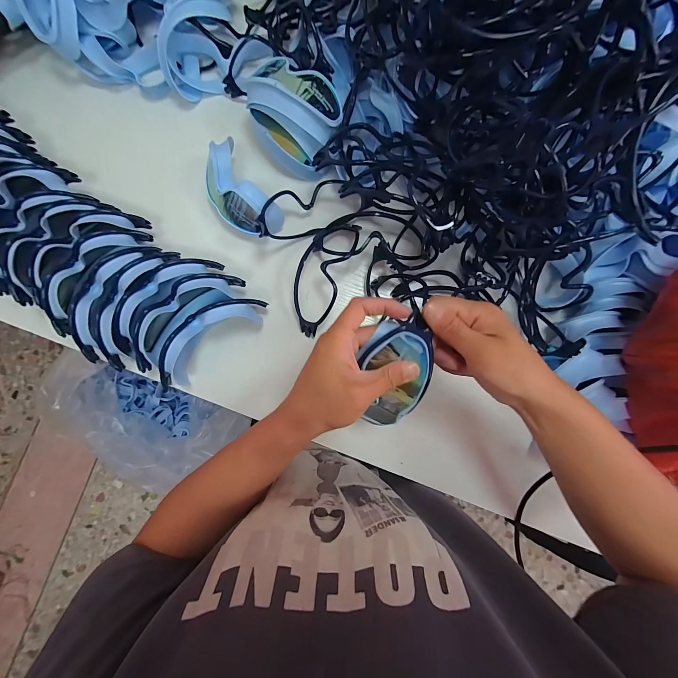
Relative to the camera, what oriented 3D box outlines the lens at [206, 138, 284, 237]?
[{"bbox_3d":[-0.122,-0.176,0.369,0.065,0.063,0.130,-39,87,-5],"label":"lens"}]

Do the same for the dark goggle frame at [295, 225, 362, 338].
[{"bbox_3d":[-0.020,-0.082,0.370,0.057,0.056,0.157,22,84,1],"label":"dark goggle frame"}]

